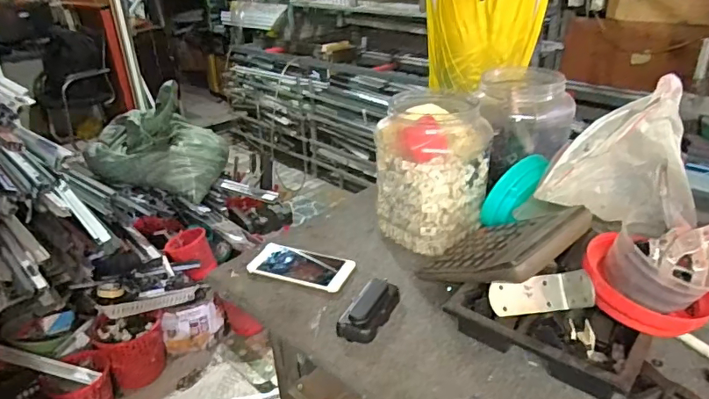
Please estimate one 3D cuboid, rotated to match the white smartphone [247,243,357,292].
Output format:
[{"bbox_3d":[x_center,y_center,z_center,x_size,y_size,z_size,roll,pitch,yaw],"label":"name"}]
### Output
[{"bbox_3d":[-0.081,0.102,0.750,0.155,0.013,0.078,9,29,23],"label":"white smartphone"}]

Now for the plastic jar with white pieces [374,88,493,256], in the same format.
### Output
[{"bbox_3d":[0.125,-0.046,0.786,0.167,0.199,0.157,4,27,12],"label":"plastic jar with white pieces"}]

